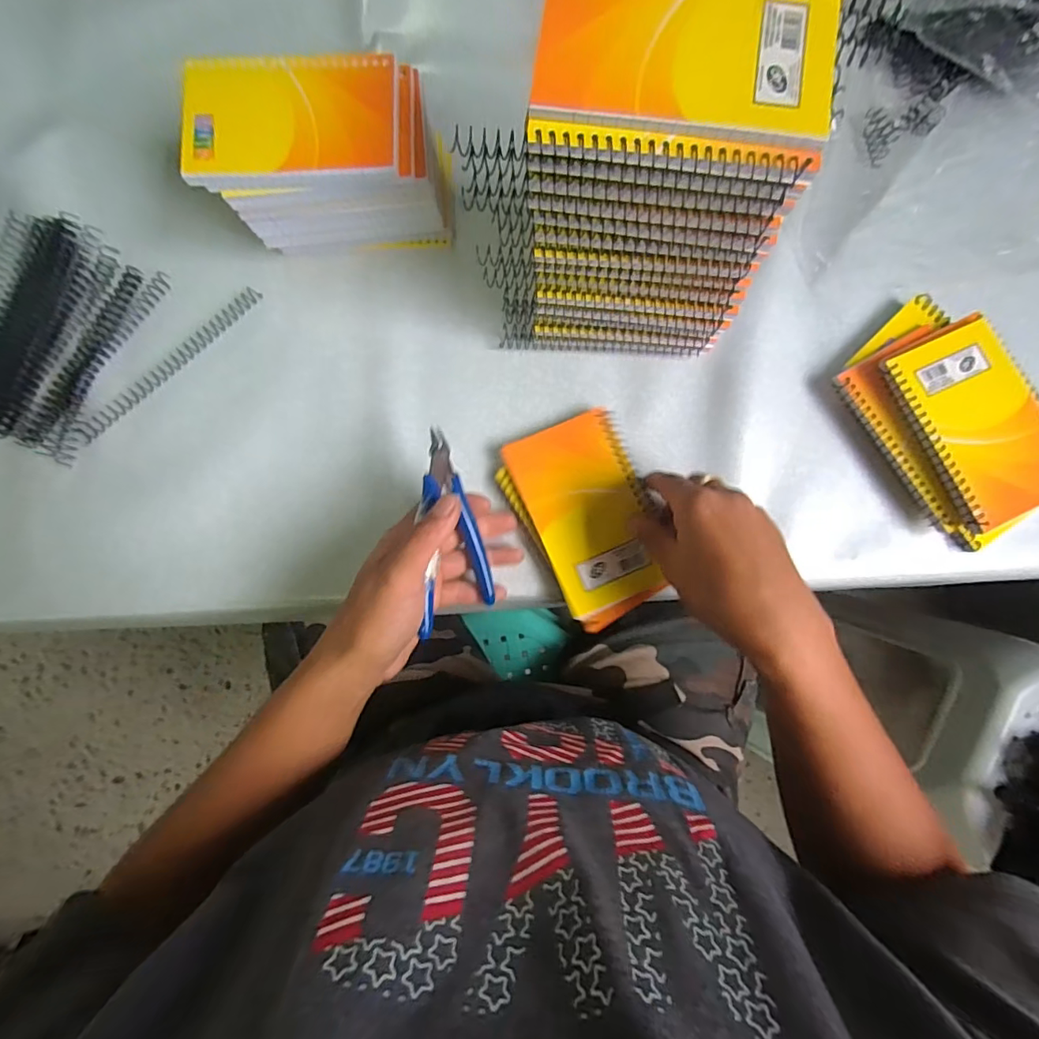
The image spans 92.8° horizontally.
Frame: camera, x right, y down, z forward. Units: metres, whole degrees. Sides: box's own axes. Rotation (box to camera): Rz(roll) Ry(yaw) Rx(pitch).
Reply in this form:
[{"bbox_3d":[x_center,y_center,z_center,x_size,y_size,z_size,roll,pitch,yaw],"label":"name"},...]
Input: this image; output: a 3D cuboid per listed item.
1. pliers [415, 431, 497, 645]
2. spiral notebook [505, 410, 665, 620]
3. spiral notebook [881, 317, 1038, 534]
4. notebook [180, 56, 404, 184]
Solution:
[{"bbox_3d":[-0.046,0.003,0.308,0.007,0.066,0.120,-7,96,32],"label":"pliers"},{"bbox_3d":[0.050,-0.007,0.345,0.080,0.008,0.129,-23,85,-2],"label":"spiral notebook"},{"bbox_3d":[0.313,-0.066,0.333,0.084,0.011,0.128,-23,83,-3],"label":"spiral notebook"},{"bbox_3d":[-0.141,-0.249,0.307,0.129,0.010,0.077,-3,84,0],"label":"notebook"}]

